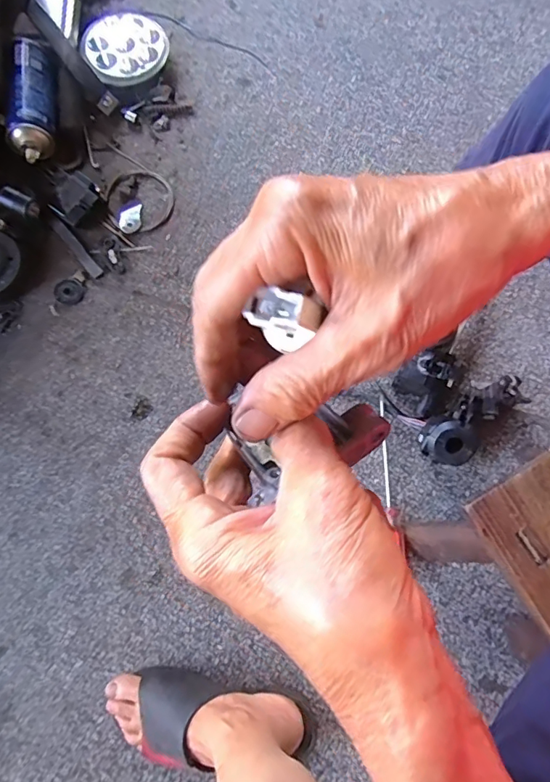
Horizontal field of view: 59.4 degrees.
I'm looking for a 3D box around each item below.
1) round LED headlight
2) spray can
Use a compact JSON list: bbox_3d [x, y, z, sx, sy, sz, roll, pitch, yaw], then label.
[{"bbox_3d":[-0.235,-0.541,0.766,0.131,0.040,0.145,-8,77,-3],"label":"round LED headlight"},{"bbox_3d":[-0.352,-0.419,0.706,0.057,0.056,0.182,-2,77,-2],"label":"spray can"}]

